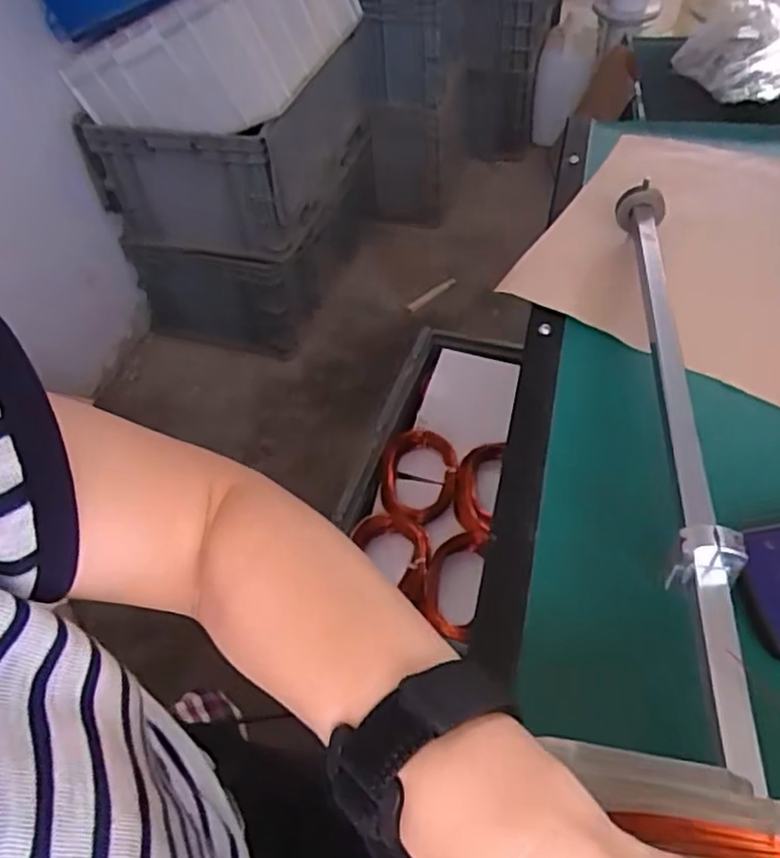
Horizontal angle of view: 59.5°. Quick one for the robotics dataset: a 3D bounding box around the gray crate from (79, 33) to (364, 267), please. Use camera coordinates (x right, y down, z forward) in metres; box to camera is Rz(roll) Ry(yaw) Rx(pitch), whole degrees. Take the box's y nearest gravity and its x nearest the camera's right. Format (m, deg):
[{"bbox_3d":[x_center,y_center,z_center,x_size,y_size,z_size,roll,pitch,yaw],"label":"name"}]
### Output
[{"bbox_3d":[-0.338,-0.678,1.568,0.441,0.277,0.584,10,51,13],"label":"gray crate"}]

